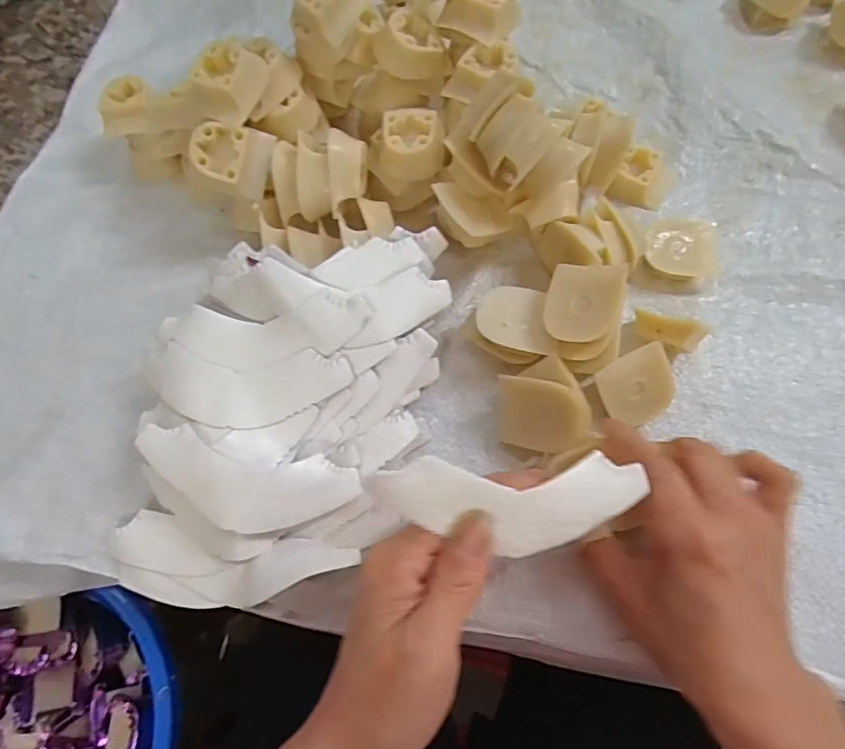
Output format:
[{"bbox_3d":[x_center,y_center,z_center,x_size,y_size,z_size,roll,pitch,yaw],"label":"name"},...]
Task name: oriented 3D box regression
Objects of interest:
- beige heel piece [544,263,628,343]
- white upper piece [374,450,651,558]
[{"bbox_3d":[0.086,-0.038,0.280,0.038,0.004,0.043,8,79,24],"label":"beige heel piece"},{"bbox_3d":[0.036,0.051,0.207,0.109,0.017,0.037,6,71,-15],"label":"white upper piece"}]

